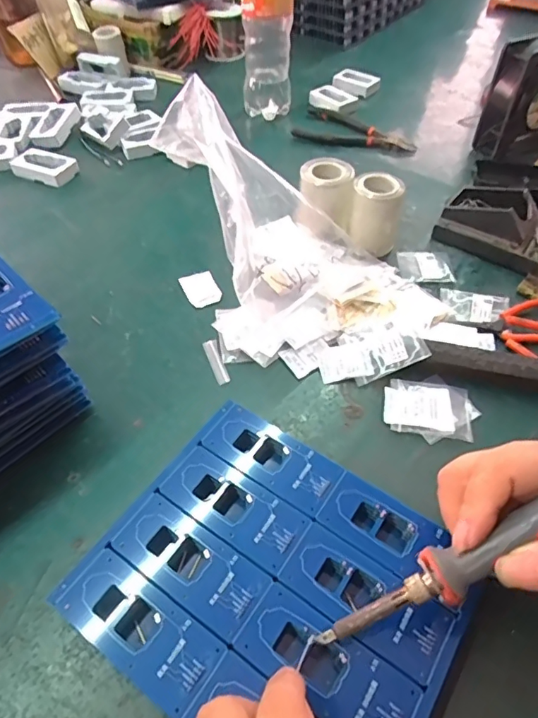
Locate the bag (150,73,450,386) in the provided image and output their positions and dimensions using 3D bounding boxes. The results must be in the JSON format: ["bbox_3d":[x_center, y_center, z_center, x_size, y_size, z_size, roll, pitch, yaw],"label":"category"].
[{"bbox_3d":[0.020,-0.110,0.416,0.272,0.127,0.172,28,56,20],"label":"bag"}]

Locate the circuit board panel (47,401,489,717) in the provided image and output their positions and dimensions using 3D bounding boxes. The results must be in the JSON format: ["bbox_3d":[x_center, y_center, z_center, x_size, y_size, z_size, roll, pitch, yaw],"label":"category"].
[{"bbox_3d":[0.005,0.124,0.281,0.191,0.004,0.161,29,56,21],"label":"circuit board panel"}]

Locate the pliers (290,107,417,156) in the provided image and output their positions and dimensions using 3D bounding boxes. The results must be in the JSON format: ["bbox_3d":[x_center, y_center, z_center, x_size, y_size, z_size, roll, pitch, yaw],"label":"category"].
[{"bbox_3d":[0.103,-0.290,0.643,0.165,0.014,0.079,32,57,23],"label":"pliers"}]

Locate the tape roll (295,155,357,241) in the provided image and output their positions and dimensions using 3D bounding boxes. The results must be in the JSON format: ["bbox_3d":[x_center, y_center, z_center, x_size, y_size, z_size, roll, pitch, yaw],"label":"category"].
[{"bbox_3d":[0.055,-0.153,0.494,0.053,0.067,0.057,10,51,7],"label":"tape roll"}]

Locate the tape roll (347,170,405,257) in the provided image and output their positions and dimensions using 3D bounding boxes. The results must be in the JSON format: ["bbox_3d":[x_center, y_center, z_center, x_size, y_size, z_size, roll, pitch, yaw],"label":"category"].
[{"bbox_3d":[0.103,-0.142,0.486,0.046,0.064,0.046,0,51,0],"label":"tape roll"}]

